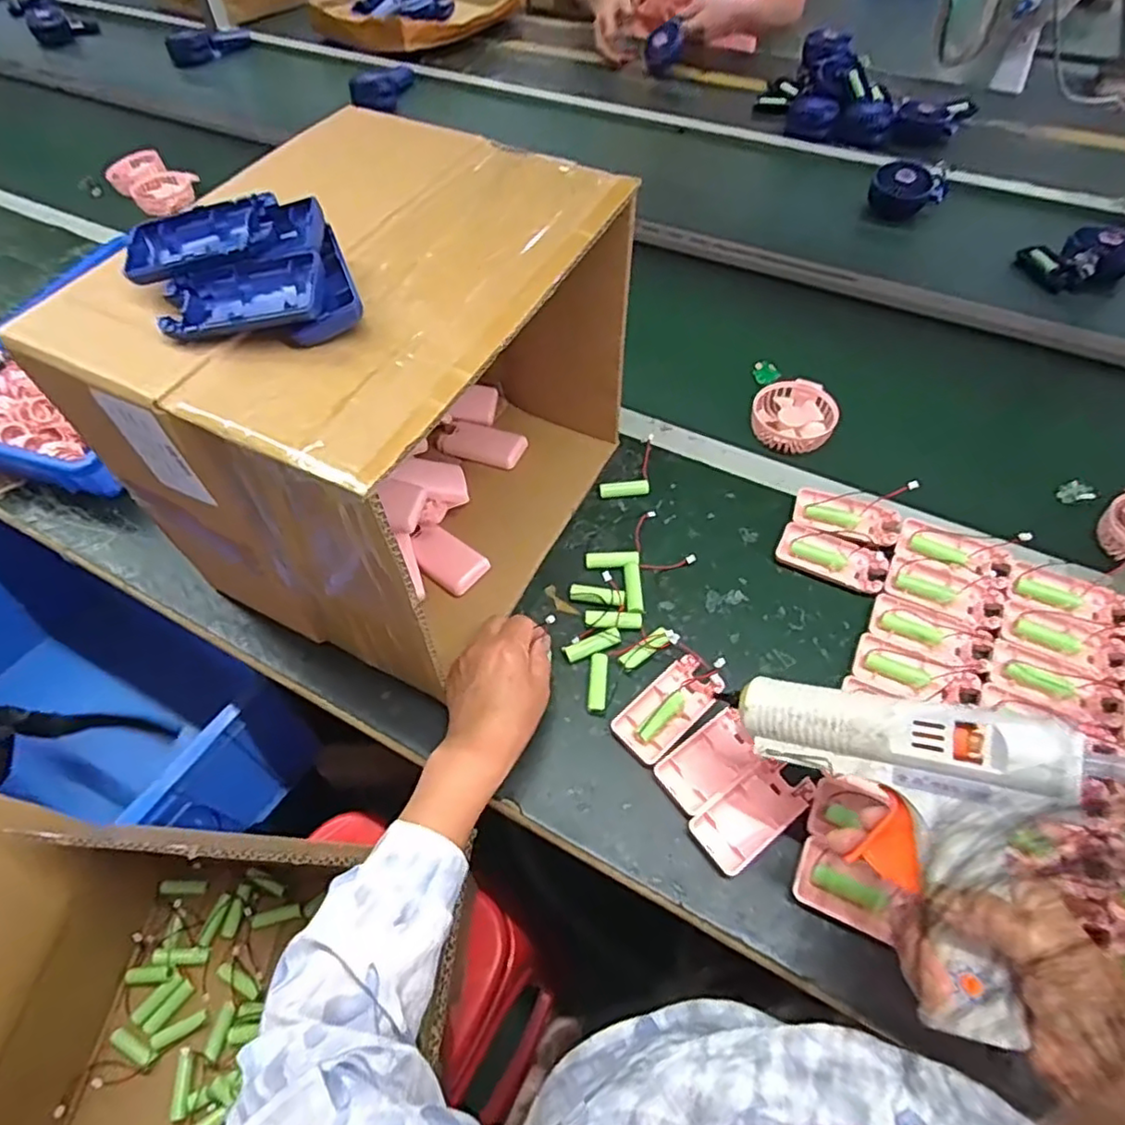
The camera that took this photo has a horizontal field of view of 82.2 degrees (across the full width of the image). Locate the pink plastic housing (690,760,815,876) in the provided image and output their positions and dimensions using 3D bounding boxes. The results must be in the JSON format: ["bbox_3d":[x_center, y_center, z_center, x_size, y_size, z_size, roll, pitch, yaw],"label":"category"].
[{"bbox_3d":[0.141,0.184,0.479,0.093,0.012,0.045,-33,61,-18],"label":"pink plastic housing"}]

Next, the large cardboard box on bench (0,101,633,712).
[{"bbox_3d":[-0.125,-0.127,0.528,0.240,0.289,0.334,23,59,16],"label":"large cardboard box on bench"}]

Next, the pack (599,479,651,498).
[{"bbox_3d":[0.064,-0.076,0.656,0.052,0.011,0.016,-9,57,-3],"label":"pack"}]

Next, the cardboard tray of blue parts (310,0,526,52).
[{"bbox_3d":[-0.304,-1.266,1.469,0.421,0.062,0.365,-37,62,-22],"label":"cardboard tray of blue parts"}]

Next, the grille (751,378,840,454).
[{"bbox_3d":[0.261,-0.166,0.731,0.089,0.029,0.088,-1,56,2],"label":"grille"}]

